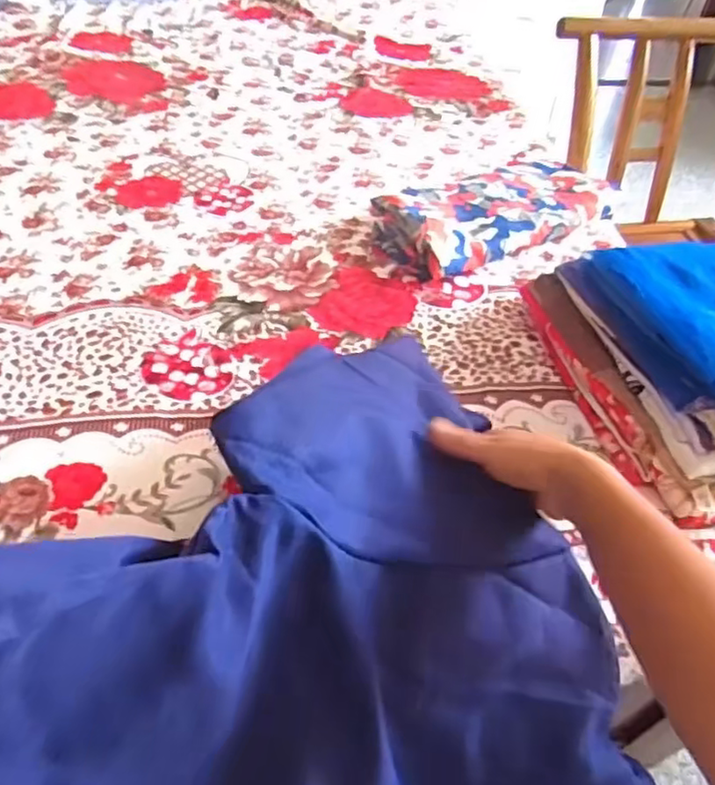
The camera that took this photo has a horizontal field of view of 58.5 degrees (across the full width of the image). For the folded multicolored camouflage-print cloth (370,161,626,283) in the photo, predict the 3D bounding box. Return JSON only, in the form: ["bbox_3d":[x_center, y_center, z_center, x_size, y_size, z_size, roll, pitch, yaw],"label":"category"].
[{"bbox_3d":[0.175,-0.226,0.808,0.311,0.052,0.155,-21,54,-21],"label":"folded multicolored camouflage-print cloth"}]

